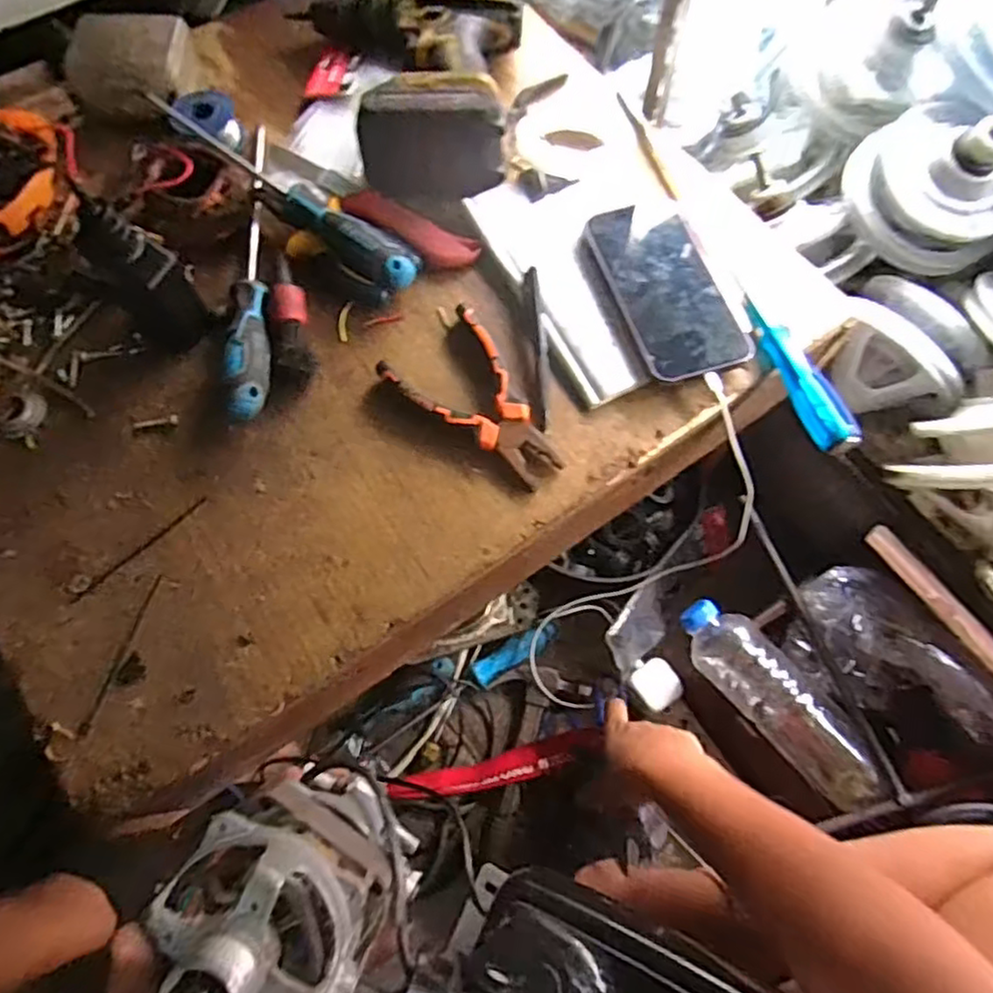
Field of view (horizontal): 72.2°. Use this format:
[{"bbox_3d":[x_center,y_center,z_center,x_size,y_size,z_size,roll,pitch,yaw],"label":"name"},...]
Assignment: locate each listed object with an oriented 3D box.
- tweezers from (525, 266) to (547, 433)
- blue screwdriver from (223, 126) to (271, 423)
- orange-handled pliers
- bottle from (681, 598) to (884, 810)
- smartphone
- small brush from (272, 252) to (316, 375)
[{"bbox_3d":[0.031,-0.116,0.513,0.011,0.011,0.131,-3,68,0],"label":"tweezers"},{"bbox_3d":[-0.194,-0.192,0.540,0.027,0.036,0.298,-7,68,-2],"label":"blue screwdriver"},{"bbox_3d":[-0.012,-0.067,0.497,0.082,0.022,0.144,-36,72,-13],"label":"orange-handled pliers"},{"bbox_3d":[0.247,0.175,0.595,0.059,0.056,0.214,-41,86,-14],"label":"bottle"},{"bbox_3d":[0.132,-0.163,0.527,0.075,0.012,0.156,-16,69,-6],"label":"smartphone"},{"bbox_3d":[-0.158,-0.141,0.523,0.025,0.019,0.102,-10,68,-3],"label":"small brush"}]

